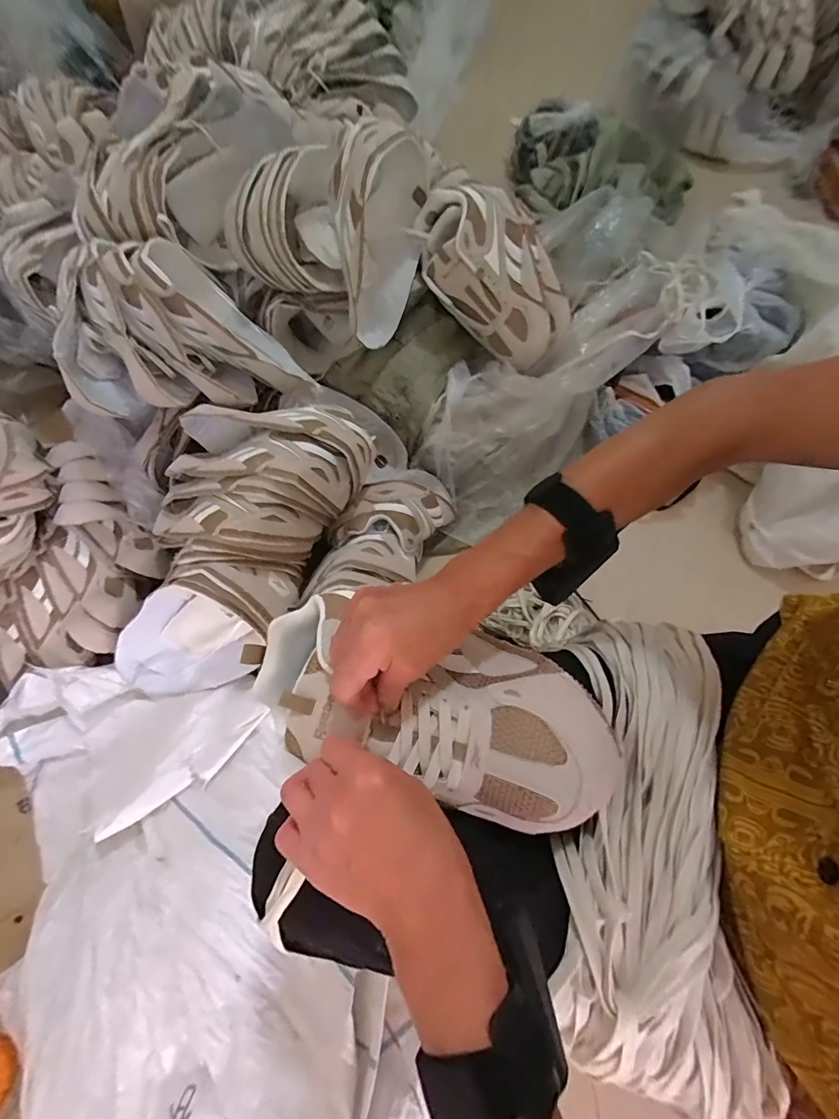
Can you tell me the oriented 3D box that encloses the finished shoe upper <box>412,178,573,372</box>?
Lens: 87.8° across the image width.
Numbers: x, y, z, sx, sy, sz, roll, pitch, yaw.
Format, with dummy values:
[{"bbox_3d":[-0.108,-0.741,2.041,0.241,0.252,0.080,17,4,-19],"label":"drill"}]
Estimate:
[{"bbox_3d":[0.120,-0.451,0.703,0.162,0.309,0.105,-53,33,6],"label":"finished shoe upper"}]

